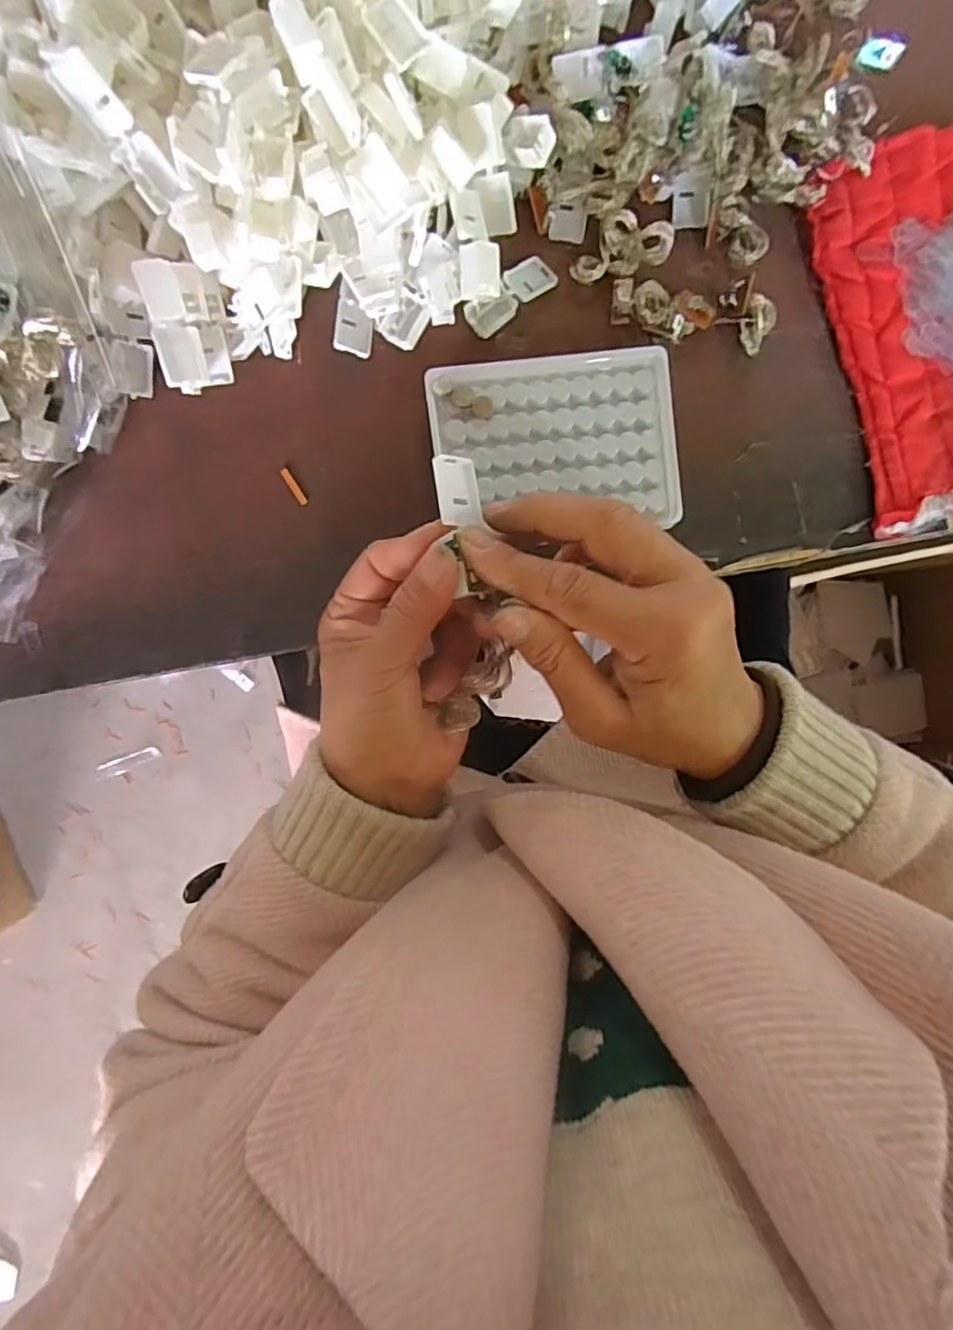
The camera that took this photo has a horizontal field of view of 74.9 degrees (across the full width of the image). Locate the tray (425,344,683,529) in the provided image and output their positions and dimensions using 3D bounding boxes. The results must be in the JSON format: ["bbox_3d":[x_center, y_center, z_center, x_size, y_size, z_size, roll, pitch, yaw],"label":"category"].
[{"bbox_3d":[0.042,-0.122,0.342,0.128,0.025,0.093,-7,94,-3],"label":"tray"}]

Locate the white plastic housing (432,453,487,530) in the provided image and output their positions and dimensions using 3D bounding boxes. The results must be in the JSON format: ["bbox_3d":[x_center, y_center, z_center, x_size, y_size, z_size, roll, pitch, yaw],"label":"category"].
[{"bbox_3d":[-0.007,-0.070,0.249,0.022,0.004,0.028,-11,91,-42],"label":"white plastic housing"}]

